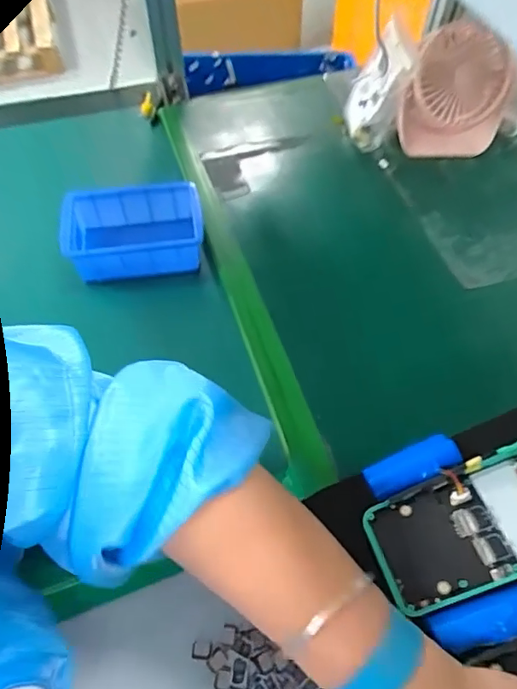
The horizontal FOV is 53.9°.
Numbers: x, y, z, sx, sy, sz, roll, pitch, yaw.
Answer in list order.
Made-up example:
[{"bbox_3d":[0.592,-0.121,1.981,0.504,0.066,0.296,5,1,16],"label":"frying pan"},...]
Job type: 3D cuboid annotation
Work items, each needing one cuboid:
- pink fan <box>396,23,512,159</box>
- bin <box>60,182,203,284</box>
[{"bbox_3d":[0.230,-0.295,0.602,0.126,0.126,0.053,0,61,-4],"label":"pink fan"},{"bbox_3d":[-0.143,-0.117,0.578,0.159,0.074,0.098,-7,61,-8],"label":"bin"}]

